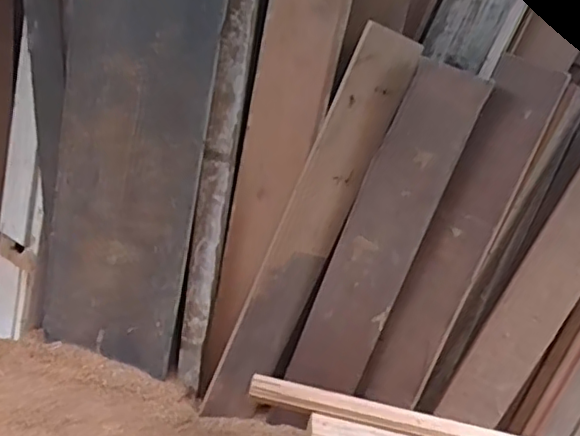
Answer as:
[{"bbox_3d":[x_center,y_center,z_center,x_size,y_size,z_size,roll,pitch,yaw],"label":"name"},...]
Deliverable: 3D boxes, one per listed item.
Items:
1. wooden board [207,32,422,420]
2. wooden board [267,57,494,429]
[{"bbox_3d":[0.027,0.041,1.089,0.105,0.790,0.027,20,15,-13],"label":"wooden board"},{"bbox_3d":[0.144,0.087,1.080,0.139,0.749,0.021,22,16,6],"label":"wooden board"}]

